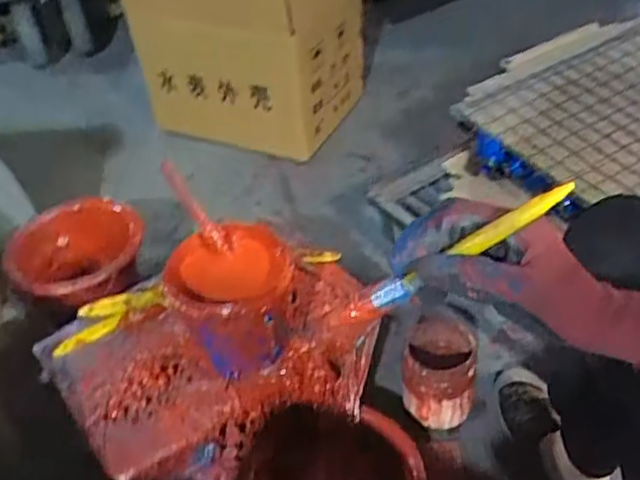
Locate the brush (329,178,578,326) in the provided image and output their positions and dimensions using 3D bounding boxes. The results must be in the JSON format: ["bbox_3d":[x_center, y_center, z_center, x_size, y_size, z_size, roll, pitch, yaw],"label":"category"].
[{"bbox_3d":[0.078,0.014,0.433,0.180,0.014,0.015,-34,35,24],"label":"brush"}]

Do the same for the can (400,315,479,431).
[{"bbox_3d":[0.169,0.189,0.964,0.096,0.143,0.097,-3,41,3],"label":"can"}]

